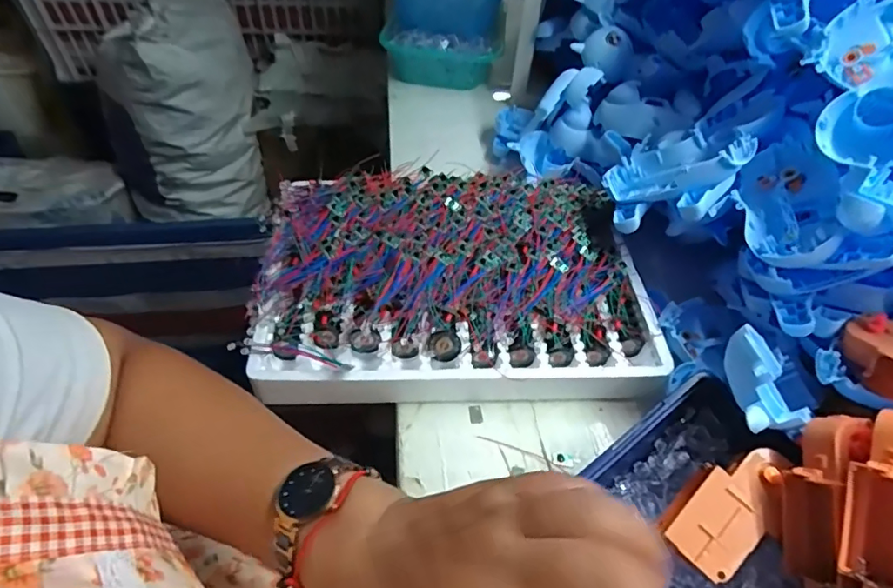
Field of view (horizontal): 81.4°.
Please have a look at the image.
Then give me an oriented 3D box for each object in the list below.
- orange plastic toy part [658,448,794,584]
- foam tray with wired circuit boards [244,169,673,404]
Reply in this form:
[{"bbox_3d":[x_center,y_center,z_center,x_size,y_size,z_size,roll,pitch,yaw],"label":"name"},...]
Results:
[{"bbox_3d":[0.181,0.137,0.332,0.091,0.019,0.049,-34,76,-12],"label":"orange plastic toy part"},{"bbox_3d":[0.006,-0.018,0.486,0.342,0.055,0.229,-1,49,-5],"label":"foam tray with wired circuit boards"}]

